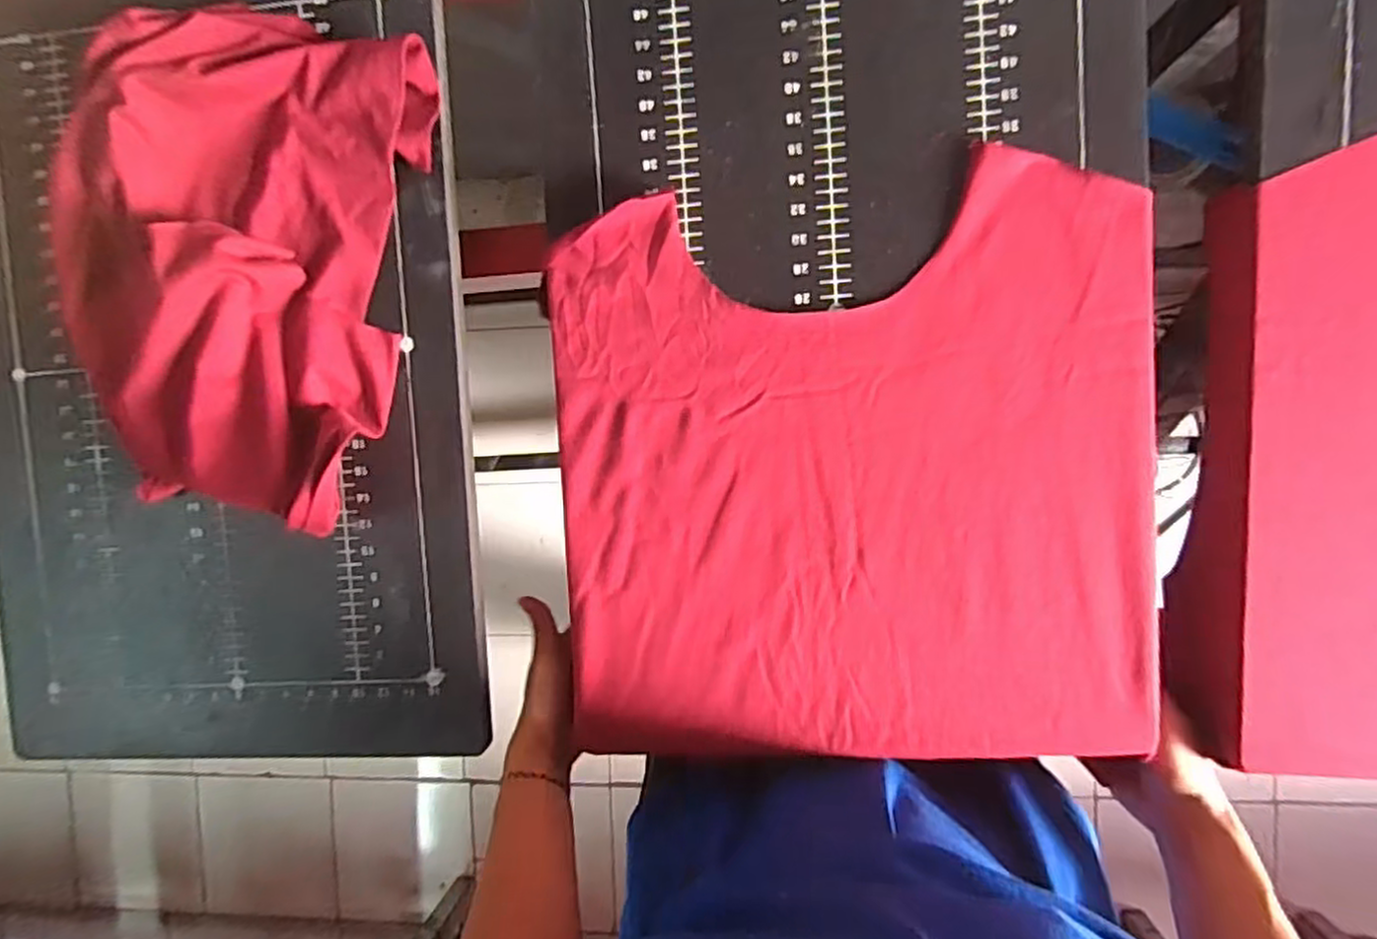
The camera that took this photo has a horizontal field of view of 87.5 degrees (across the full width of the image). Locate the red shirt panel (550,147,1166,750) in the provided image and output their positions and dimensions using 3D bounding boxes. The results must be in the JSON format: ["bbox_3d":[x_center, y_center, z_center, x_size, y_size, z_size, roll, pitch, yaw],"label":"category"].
[{"bbox_3d":[0.107,0.008,0.493,0.392,0.015,0.383,-3,93,7],"label":"red shirt panel"}]

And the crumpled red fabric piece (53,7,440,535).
[{"bbox_3d":[-0.335,-0.150,0.510,0.268,0.059,0.344,12,94,6],"label":"crumpled red fabric piece"}]

